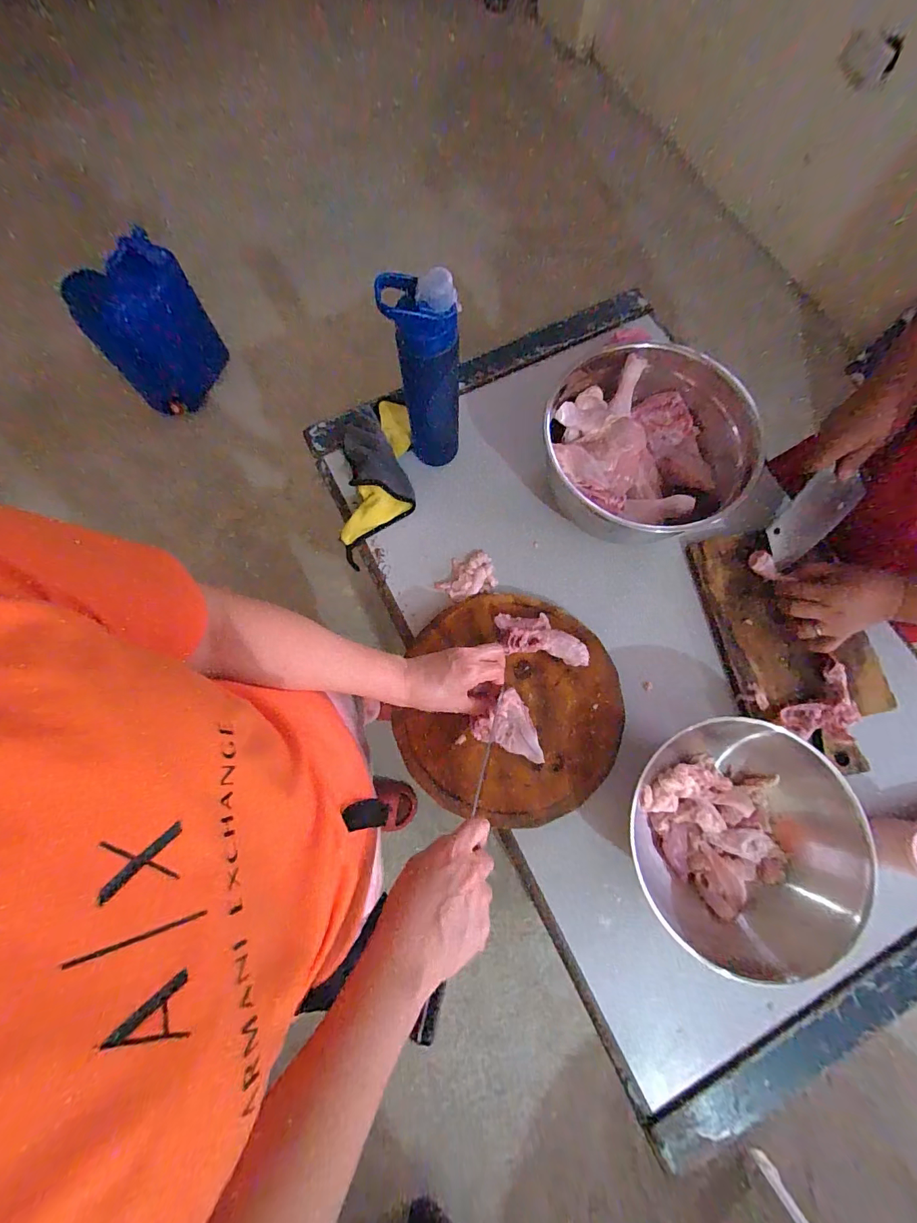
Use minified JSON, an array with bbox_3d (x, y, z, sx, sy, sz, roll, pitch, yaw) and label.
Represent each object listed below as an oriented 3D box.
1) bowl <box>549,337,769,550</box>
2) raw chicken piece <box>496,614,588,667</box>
[{"bbox_3d":[0.242,-0.215,0.578,0.261,0.128,0.214,-7,76,-3],"label":"bowl"},{"bbox_3d":[0.108,0.033,0.562,0.120,0.022,0.058,10,75,2],"label":"raw chicken piece"}]

